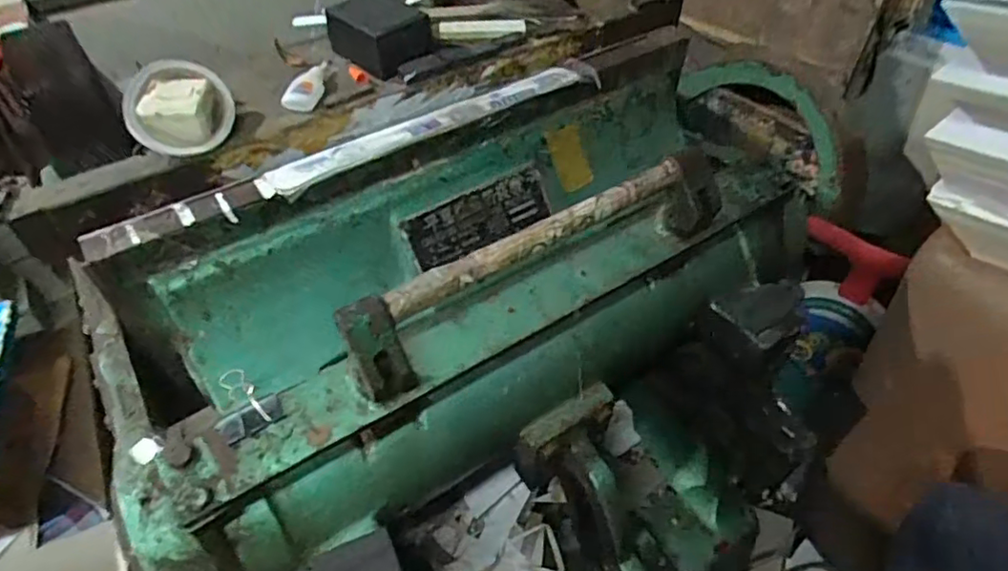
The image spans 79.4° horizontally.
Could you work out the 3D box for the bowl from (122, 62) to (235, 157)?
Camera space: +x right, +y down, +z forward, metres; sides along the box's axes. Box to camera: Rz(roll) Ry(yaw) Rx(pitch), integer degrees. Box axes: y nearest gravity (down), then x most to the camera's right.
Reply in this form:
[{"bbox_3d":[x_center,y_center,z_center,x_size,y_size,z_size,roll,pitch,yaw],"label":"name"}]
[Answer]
[{"bbox_3d":[-0.305,-0.167,0.573,0.091,0.084,0.045,-26,15,-30],"label":"bowl"}]

